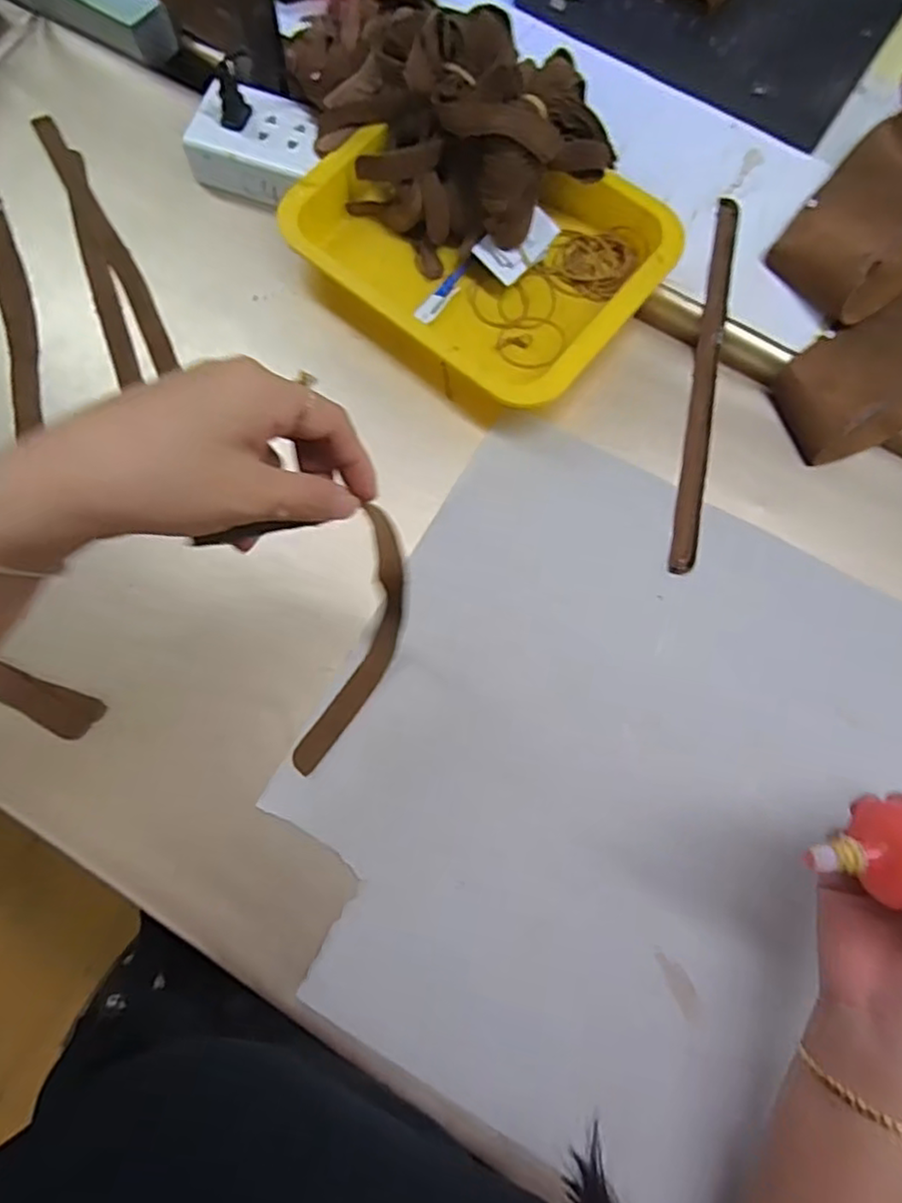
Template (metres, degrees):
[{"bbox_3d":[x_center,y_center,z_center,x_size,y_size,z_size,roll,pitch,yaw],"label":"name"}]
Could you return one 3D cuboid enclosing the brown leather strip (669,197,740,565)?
[{"bbox_3d":[0.192,-0.170,0.497,0.019,0.009,0.315,11,75,3],"label":"brown leather strip"}]

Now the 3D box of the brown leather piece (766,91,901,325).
[{"bbox_3d":[0.366,-0.344,0.523,0.096,0.032,0.313,37,78,9],"label":"brown leather piece"}]

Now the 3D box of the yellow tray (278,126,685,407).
[{"bbox_3d":[0.020,-0.264,0.498,0.251,0.046,0.189,39,78,9],"label":"yellow tray"}]

